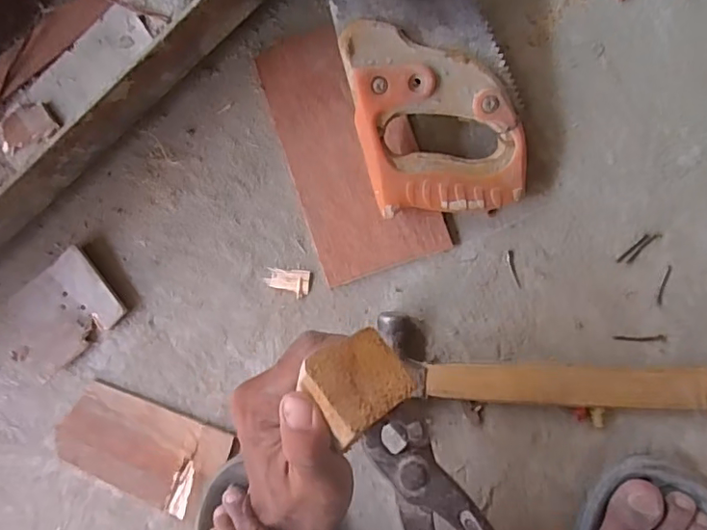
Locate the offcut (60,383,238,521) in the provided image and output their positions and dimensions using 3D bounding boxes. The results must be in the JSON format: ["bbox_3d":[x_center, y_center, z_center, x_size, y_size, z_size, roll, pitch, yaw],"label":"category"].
[{"bbox_3d":[-0.184,0.158,0.472,0.145,0.009,0.083,21,96,8],"label":"offcut"}]

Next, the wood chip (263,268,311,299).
[{"bbox_3d":[-0.054,0.014,0.450,0.037,0.004,0.022,4,93,9],"label":"wood chip"}]

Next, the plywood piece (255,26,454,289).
[{"bbox_3d":[-0.003,-0.091,0.436,0.098,0.007,0.197,-19,89,10],"label":"plywood piece"}]

